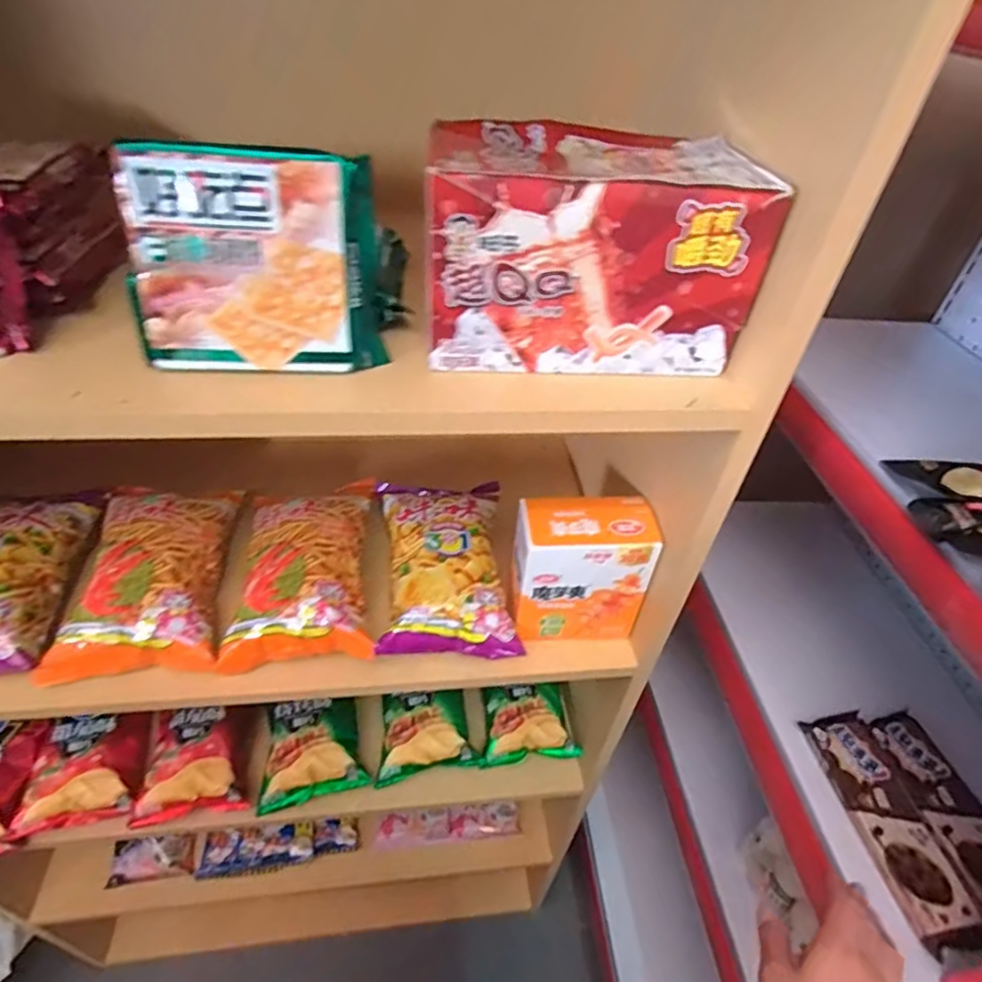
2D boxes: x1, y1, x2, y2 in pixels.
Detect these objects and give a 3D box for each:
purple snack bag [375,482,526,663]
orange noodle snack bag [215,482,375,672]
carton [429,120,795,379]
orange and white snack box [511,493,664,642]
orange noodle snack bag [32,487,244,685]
[{"bbox_3d":[-0.049,0.070,0.631,0.131,0.067,0.204,-1,42,-7],"label":"purple snack bag"},{"bbox_3d":[-0.193,0.069,0.618,0.136,0.059,0.211,0,42,-5],"label":"orange noodle snack bag"},{"bbox_3d":[0.062,-0.159,0.399,0.201,0.121,0.102,0,42,-6],"label":"carton"},{"bbox_3d":[0.082,0.077,0.586,0.127,0.140,0.067,-1,42,-7],"label":"orange and white snack box"},{"bbox_3d":[-0.342,0.078,0.596,0.139,0.063,0.198,-3,42,-9],"label":"orange noodle snack bag"}]

